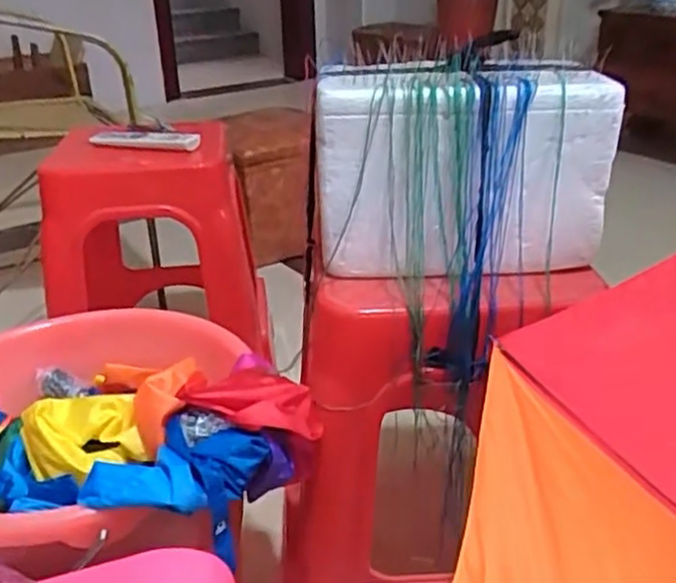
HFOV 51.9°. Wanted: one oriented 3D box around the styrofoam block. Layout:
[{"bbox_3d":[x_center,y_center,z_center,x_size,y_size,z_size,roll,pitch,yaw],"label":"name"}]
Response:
[{"bbox_3d":[0.116,-0.107,0.649,0.266,0.178,0.094,1,27,3],"label":"styrofoam block"}]

